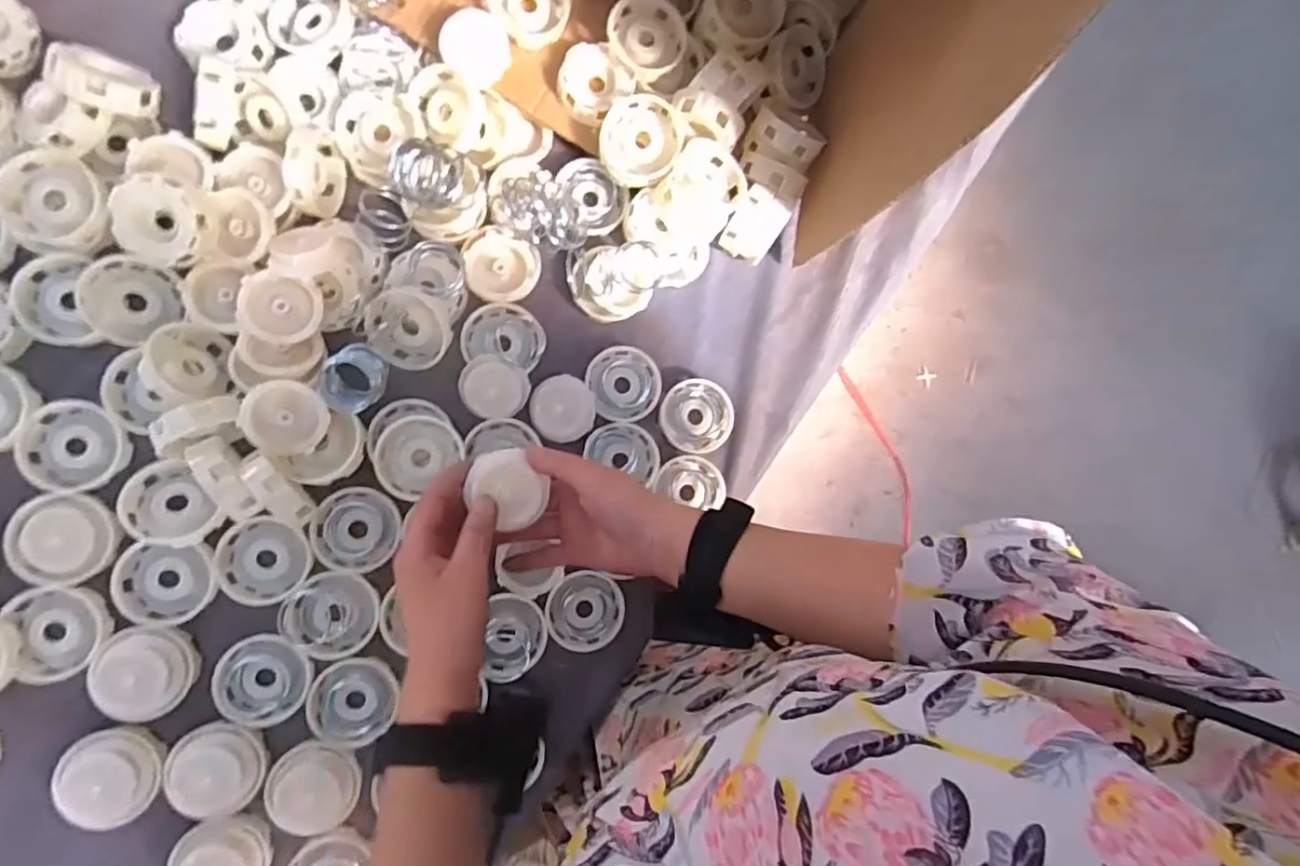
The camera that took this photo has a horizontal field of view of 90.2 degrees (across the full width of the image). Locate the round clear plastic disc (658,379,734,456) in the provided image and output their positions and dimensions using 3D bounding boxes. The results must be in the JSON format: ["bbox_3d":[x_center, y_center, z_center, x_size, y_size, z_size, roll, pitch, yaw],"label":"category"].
[{"bbox_3d":[0.039,-0.014,0.544,0.060,0.012,0.060,1,85,-16],"label":"round clear plastic disc"}]

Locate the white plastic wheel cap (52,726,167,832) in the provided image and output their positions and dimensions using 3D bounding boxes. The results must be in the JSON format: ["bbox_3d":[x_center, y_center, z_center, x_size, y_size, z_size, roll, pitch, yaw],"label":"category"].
[{"bbox_3d":[-0.356,0.227,0.428,0.050,0.024,0.060,-38,94,-9],"label":"white plastic wheel cap"}]

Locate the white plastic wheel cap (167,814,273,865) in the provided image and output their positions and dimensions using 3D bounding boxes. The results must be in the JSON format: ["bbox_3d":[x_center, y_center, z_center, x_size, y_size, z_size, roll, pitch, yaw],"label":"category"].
[{"bbox_3d":[-0.292,0.294,0.441,0.053,0.022,0.059,-25,93,-16],"label":"white plastic wheel cap"}]

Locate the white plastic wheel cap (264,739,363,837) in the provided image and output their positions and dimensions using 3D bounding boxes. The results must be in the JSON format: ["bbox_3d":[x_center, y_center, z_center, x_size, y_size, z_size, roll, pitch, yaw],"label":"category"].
[{"bbox_3d":[-0.236,0.247,0.460,0.057,0.026,0.059,1,85,-16],"label":"white plastic wheel cap"}]

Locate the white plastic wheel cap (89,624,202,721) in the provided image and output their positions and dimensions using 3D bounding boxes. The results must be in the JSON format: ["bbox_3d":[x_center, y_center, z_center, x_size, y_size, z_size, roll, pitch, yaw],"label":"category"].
[{"bbox_3d":[-0.346,0.165,0.437,0.059,0.027,0.058,1,85,-16],"label":"white plastic wheel cap"}]

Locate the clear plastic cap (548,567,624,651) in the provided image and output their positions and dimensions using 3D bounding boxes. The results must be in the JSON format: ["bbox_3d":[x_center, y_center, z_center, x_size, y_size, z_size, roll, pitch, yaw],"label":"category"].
[{"bbox_3d":[-0.051,0.143,0.515,0.061,0.011,0.060,1,85,-16],"label":"clear plastic cap"}]

